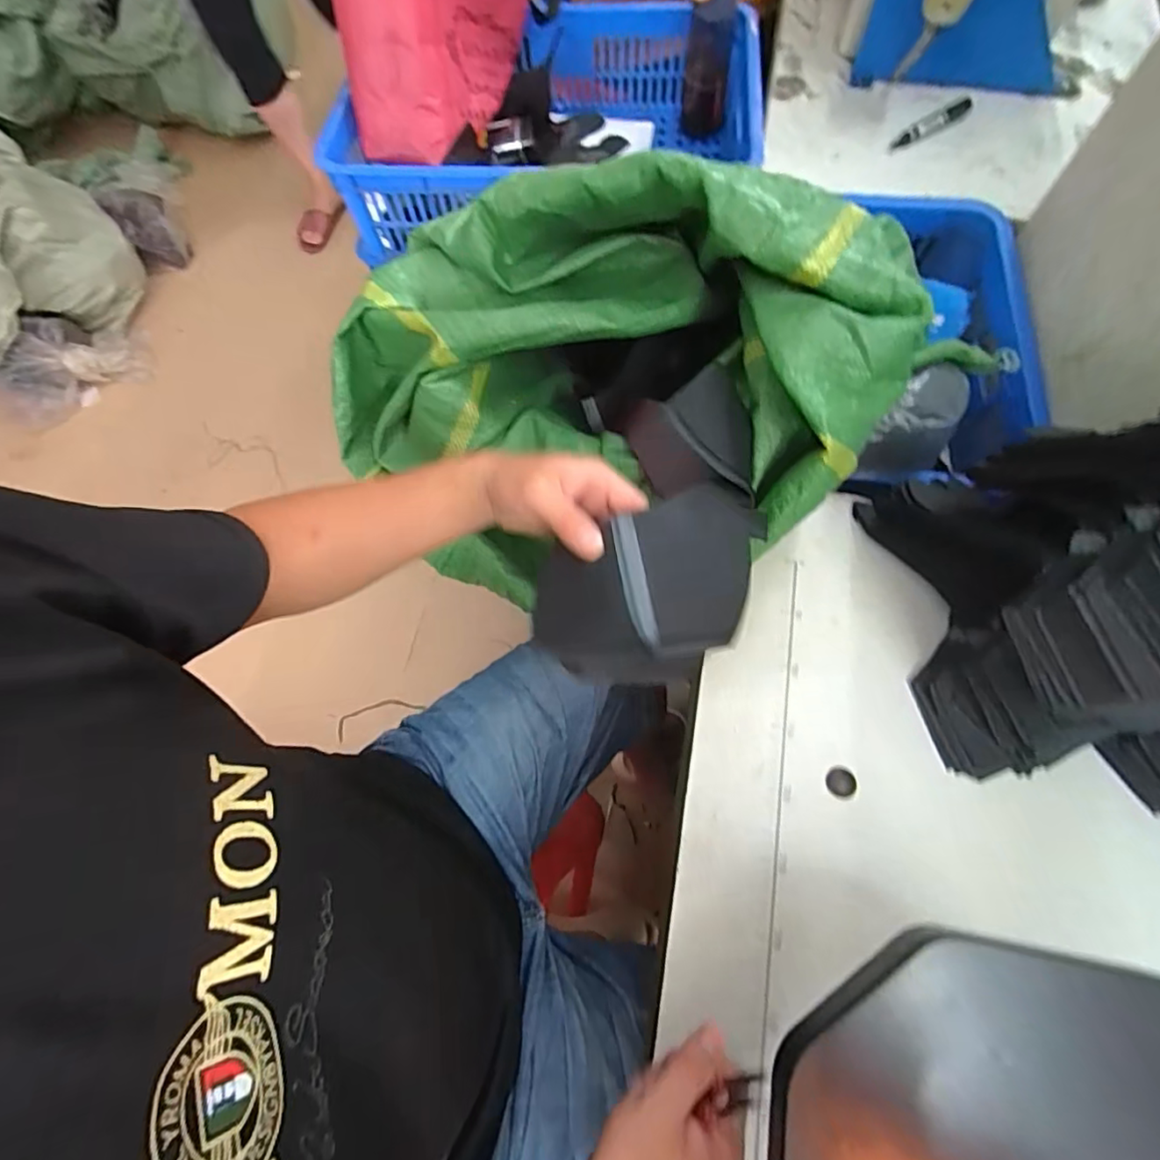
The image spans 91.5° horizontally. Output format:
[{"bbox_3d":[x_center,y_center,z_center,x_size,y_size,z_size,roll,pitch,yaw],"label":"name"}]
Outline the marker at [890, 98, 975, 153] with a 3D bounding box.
[{"bbox_3d":[0.469,-0.602,0.746,0.137,0.017,0.018,-33,70,-11],"label":"marker"}]

